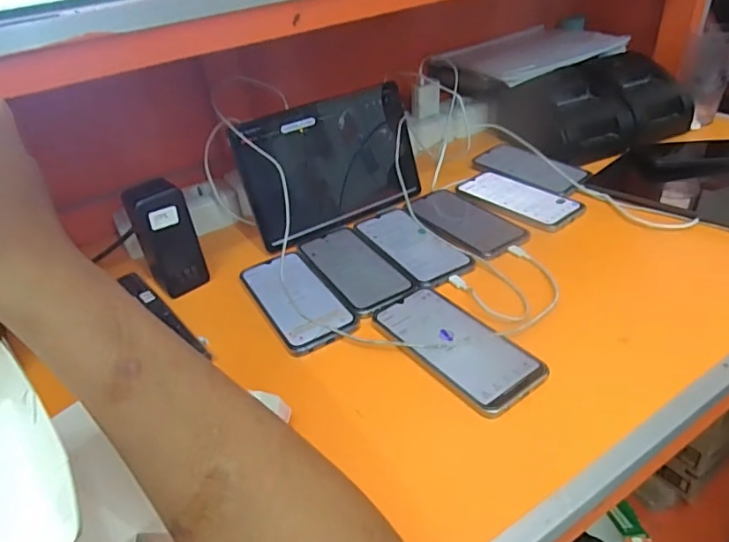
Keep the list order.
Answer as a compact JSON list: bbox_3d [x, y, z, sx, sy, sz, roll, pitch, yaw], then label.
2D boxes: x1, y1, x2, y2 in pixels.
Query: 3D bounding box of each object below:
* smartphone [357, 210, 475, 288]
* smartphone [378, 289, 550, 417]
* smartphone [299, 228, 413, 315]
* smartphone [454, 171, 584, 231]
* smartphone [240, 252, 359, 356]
[{"bbox_3d":[0.056,-0.034,0.655,0.077,0.008,0.168,-22,37,-22],"label":"smartphone"},{"bbox_3d":[0.083,0.069,0.504,0.079,0.005,0.170,-26,39,-27],"label":"smartphone"},{"bbox_3d":[-0.014,-0.007,0.632,0.081,0.004,0.171,-21,37,-21],"label":"smartphone"},{"bbox_3d":[0.212,-0.101,0.724,0.084,0.004,0.171,-27,39,-28],"label":"smartphone"},{"bbox_3d":[-0.079,0.028,0.590,0.080,0.008,0.167,-23,38,-23],"label":"smartphone"}]

